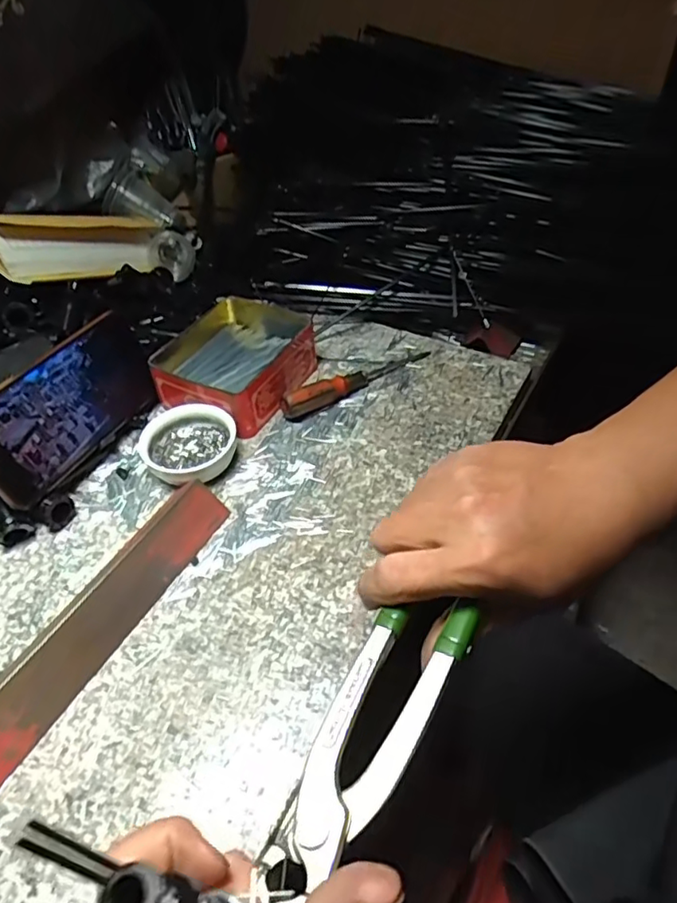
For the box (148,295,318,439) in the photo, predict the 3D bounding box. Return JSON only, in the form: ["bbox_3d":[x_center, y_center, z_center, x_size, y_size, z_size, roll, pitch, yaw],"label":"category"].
[{"bbox_3d":[-0.090,-0.083,0.517,0.114,0.039,0.133,17,49,20],"label":"box"}]

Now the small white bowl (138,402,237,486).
[{"bbox_3d":[-0.115,-0.007,0.457,0.073,0.024,0.065,24,52,25],"label":"small white bowl"}]

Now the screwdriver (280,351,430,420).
[{"bbox_3d":[0.018,-0.064,0.515,0.150,0.019,0.015,-28,50,-21],"label":"screwdriver"}]

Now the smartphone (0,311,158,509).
[{"bbox_3d":[-0.201,-0.039,0.453,0.015,0.082,0.172,-4,32,31],"label":"smartphone"}]

